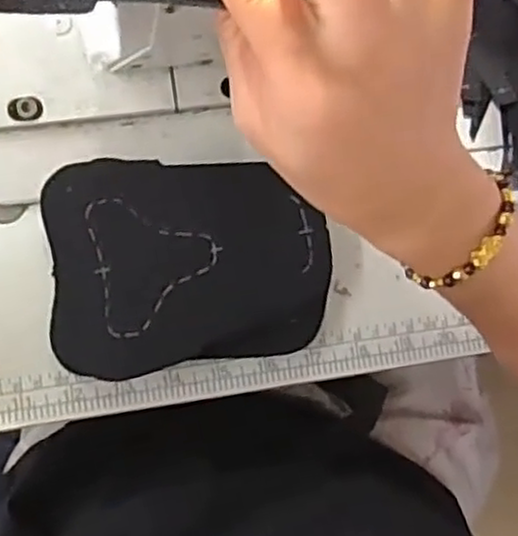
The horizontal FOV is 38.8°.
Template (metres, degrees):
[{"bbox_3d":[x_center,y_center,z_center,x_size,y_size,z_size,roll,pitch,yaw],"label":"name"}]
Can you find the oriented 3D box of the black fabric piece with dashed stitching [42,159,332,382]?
[{"bbox_3d":[-0.036,-0.001,0.385,0.140,0.024,0.104,-4,84,-7],"label":"black fabric piece with dashed stitching"}]

